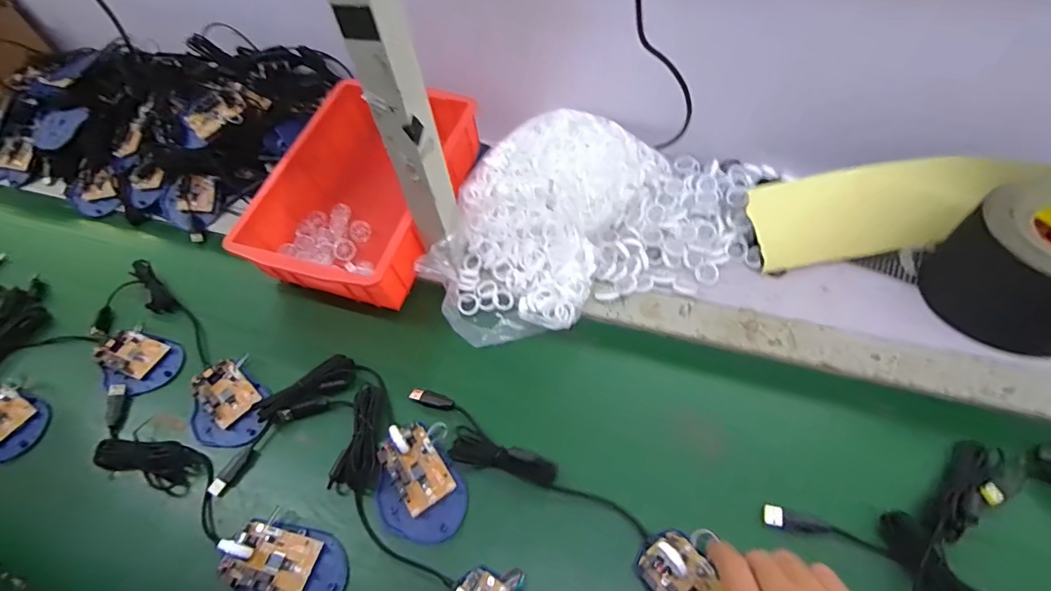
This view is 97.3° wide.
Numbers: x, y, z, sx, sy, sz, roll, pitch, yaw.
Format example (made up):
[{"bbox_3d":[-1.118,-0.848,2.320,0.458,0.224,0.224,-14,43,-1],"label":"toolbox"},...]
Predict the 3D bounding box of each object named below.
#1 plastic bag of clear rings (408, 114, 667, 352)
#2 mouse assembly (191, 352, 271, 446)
[{"bbox_3d":[0.020,-0.095,0.551,0.180,0.140,0.315,26,51,32],"label":"plastic bag of clear rings"},{"bbox_3d":[-0.313,0.115,0.487,0.072,0.034,0.103,-31,47,-24],"label":"mouse assembly"}]

